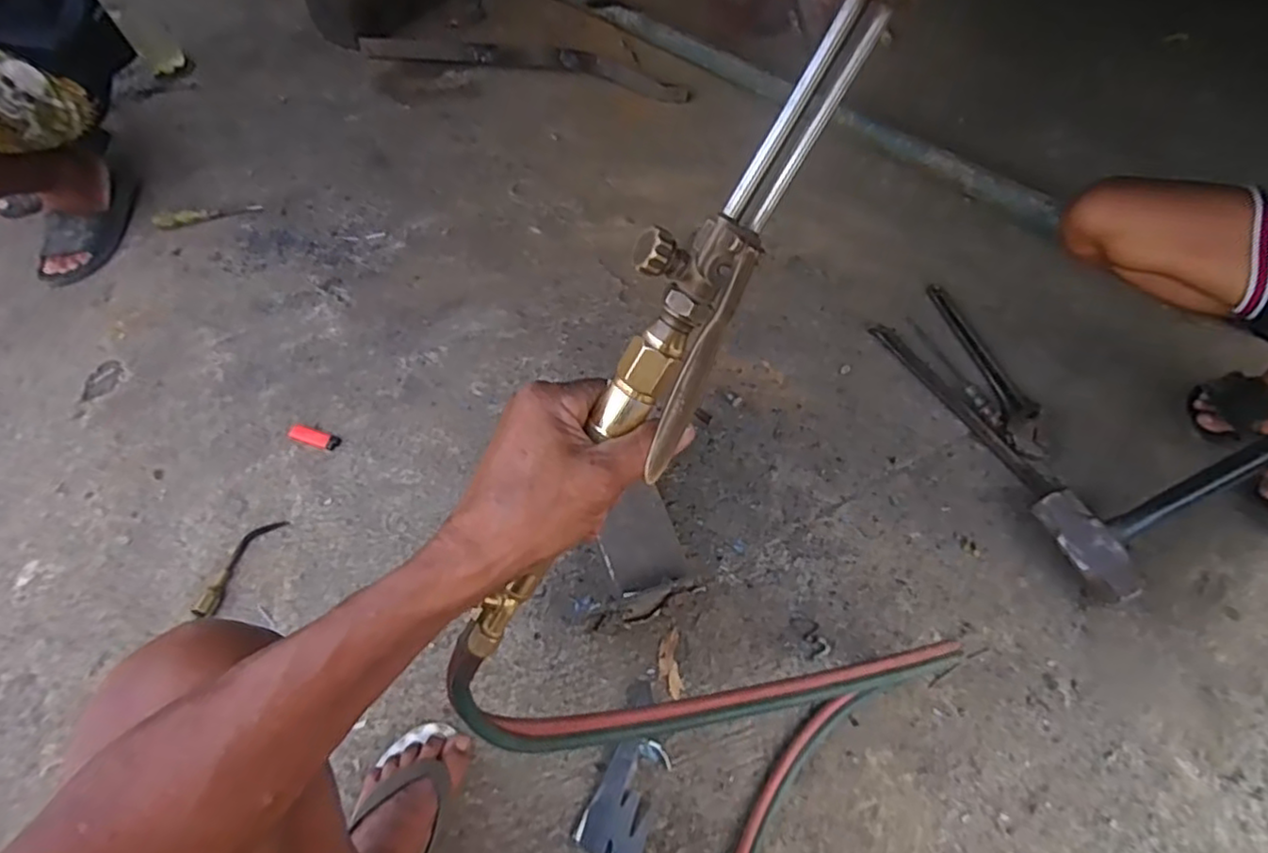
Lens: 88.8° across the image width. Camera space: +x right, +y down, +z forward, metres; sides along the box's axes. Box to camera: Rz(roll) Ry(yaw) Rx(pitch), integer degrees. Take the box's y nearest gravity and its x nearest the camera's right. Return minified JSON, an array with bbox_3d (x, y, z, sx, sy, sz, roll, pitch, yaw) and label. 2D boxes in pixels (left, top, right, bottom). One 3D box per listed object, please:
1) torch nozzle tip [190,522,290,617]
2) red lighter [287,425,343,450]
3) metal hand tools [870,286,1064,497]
[{"bbox_3d":[-0.527,0.186,0.866,0.038,0.020,0.147,20,59,12],"label":"torch nozzle tip"},{"bbox_3d":[-0.483,0.016,0.975,0.082,0.010,0.026,15,59,9],"label":"red lighter"},{"bbox_3d":[0.559,-0.073,1.046,0.171,0.024,0.398,-21,60,-14],"label":"metal hand tools"}]

